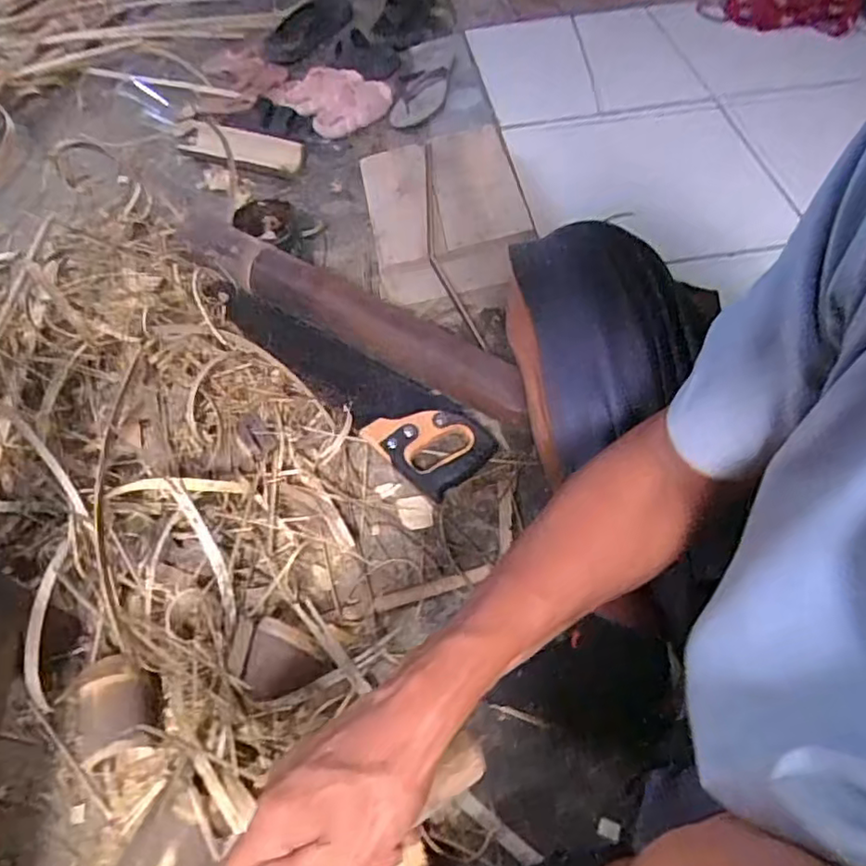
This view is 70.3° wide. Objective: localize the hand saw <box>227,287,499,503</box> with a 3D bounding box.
[{"bbox_3d":[-0.110,-0.066,0.817,0.415,0.039,0.132,35,63,8],"label":"hand saw"}]

